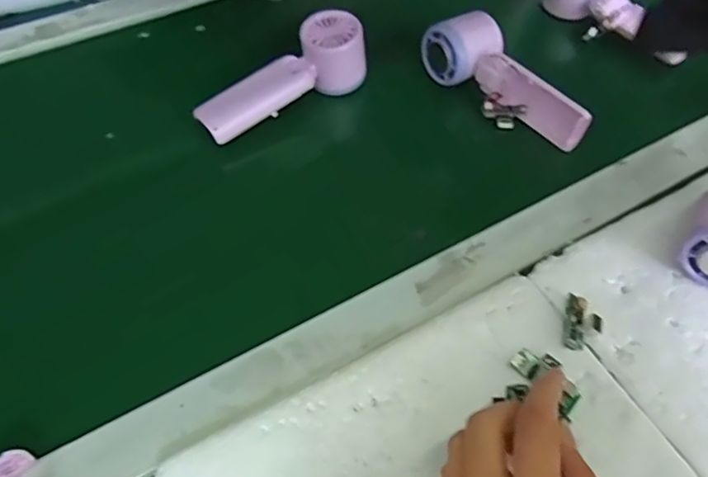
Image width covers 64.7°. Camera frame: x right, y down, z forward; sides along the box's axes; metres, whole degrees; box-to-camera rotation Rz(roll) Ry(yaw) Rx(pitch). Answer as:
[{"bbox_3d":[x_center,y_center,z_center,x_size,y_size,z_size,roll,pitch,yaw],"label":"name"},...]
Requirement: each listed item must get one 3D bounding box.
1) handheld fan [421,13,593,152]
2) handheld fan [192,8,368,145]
[{"bbox_3d":[0.135,-0.143,0.505,0.051,0.055,0.166,-31,61,-22],"label":"handheld fan"},{"bbox_3d":[-0.065,-0.143,0.497,0.160,0.053,0.048,-31,61,-23],"label":"handheld fan"}]

